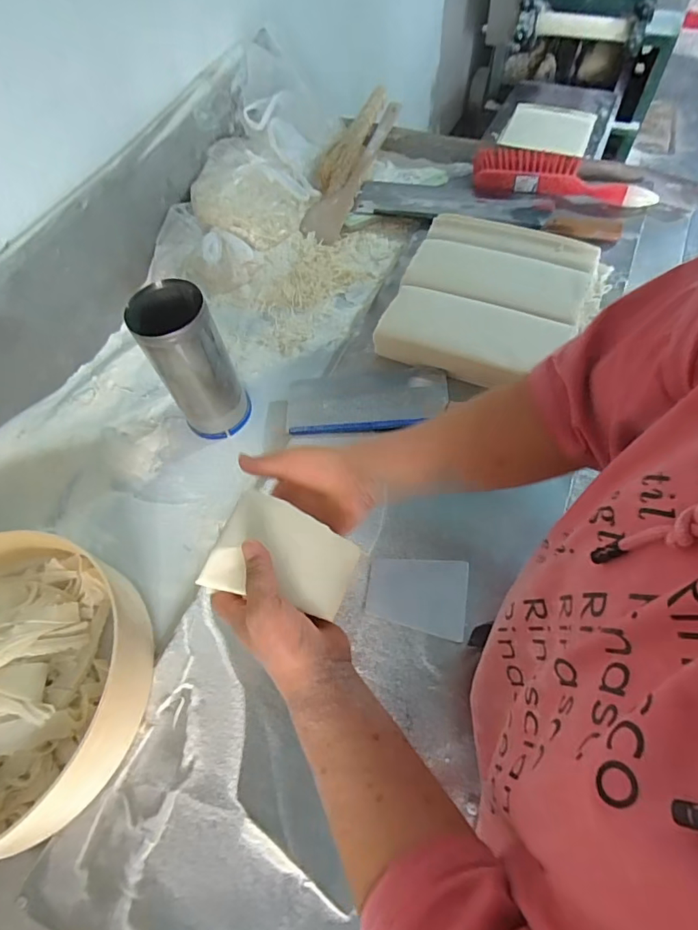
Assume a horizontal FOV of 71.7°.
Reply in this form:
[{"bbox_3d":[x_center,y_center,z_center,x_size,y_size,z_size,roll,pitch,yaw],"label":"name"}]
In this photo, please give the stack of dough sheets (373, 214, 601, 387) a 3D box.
[{"bbox_3d":[0.201,-0.241,0.699,0.242,0.054,0.276,20,64,14],"label":"stack of dough sheets"}]

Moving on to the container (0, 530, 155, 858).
[{"bbox_3d":[-0.351,0.217,0.491,0.278,0.084,0.287,-2,61,3],"label":"container"}]

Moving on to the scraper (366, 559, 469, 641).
[{"bbox_3d":[0.074,0.138,0.528,0.105,0.006,0.081,9,62,8],"label":"scraper"}]

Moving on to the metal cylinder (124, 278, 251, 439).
[{"bbox_3d":[-0.192,-0.121,0.606,0.086,0.194,0.083,-2,61,3],"label":"metal cylinder"}]

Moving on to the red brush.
[{"bbox_3d":[0.366,-0.498,0.834,0.296,0.033,0.078,15,63,12],"label":"red brush"}]

